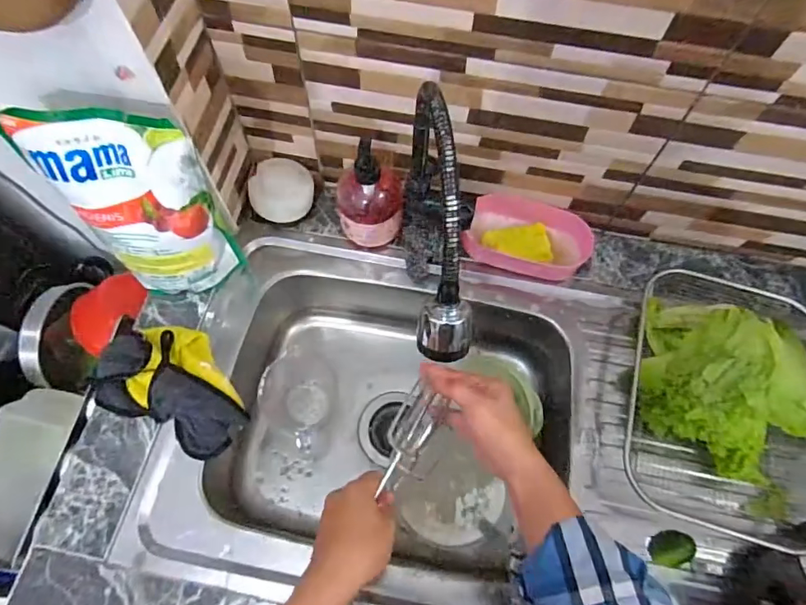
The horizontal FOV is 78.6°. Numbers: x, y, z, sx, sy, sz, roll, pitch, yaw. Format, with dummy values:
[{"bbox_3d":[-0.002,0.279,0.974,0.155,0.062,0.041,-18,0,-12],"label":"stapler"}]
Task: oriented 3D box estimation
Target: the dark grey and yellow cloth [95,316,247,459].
[{"bbox_3d":[-0.276,0.091,0.587,0.192,0.054,0.122,24,67,9],"label":"dark grey and yellow cloth"}]

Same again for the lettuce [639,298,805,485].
[{"bbox_3d":[0.353,0.091,0.553,0.175,0.107,0.156,29,68,11],"label":"lettuce"}]

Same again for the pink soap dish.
[{"bbox_3d":[0.168,-0.086,0.658,0.161,0.051,0.087,16,66,6],"label":"pink soap dish"}]

